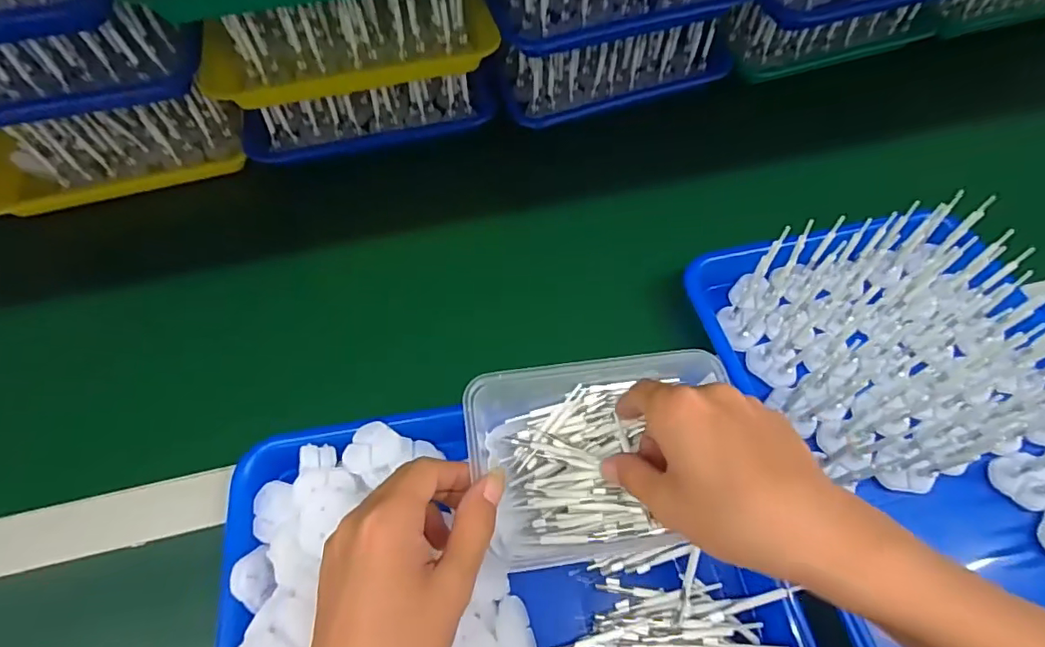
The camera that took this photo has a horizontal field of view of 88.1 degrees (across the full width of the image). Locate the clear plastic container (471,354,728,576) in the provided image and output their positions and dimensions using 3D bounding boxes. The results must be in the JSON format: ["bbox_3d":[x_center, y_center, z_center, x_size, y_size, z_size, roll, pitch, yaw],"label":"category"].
[{"bbox_3d":[0.050,0.081,0.344,0.158,0.067,0.116,-7,59,-3],"label":"clear plastic container"}]

